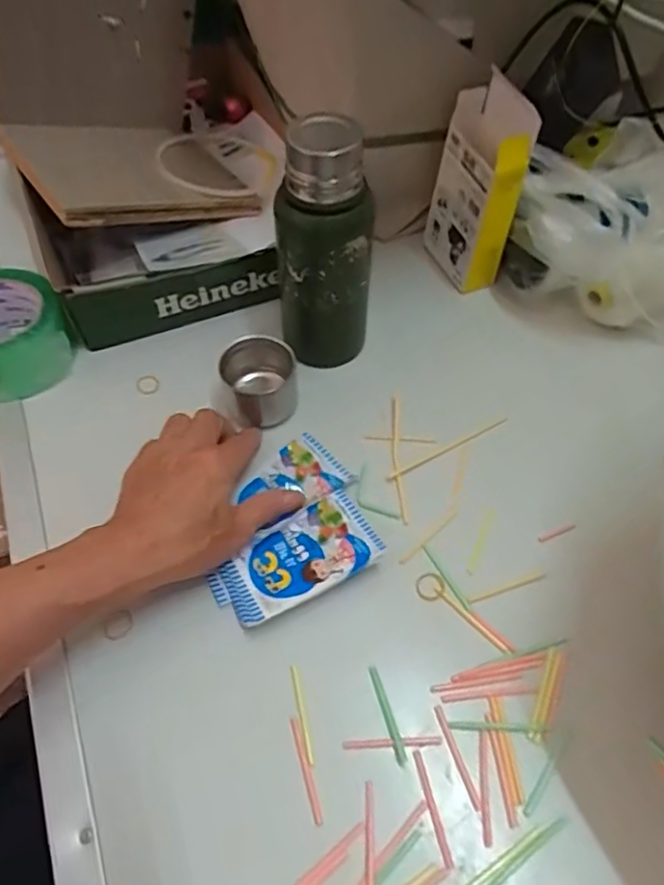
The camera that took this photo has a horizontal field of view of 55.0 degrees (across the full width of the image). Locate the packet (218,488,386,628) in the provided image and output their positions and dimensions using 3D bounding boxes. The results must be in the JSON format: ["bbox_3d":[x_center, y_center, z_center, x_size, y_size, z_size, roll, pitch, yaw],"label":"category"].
[{"bbox_3d":[-0.023,0.080,0.454,0.110,0.019,0.064,-25,59,-16],"label":"packet"}]

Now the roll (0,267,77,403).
[{"bbox_3d":[-0.278,-0.095,0.539,0.100,0.069,0.096,0,55,0],"label":"roll"}]

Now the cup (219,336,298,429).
[{"bbox_3d":[-0.059,-0.050,0.522,0.059,0.044,0.059,0,55,0],"label":"cup"}]

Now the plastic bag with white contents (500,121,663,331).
[{"bbox_3d":[0.284,-0.194,0.578,0.212,0.106,0.167,24,59,16],"label":"plastic bag with white contents"}]

